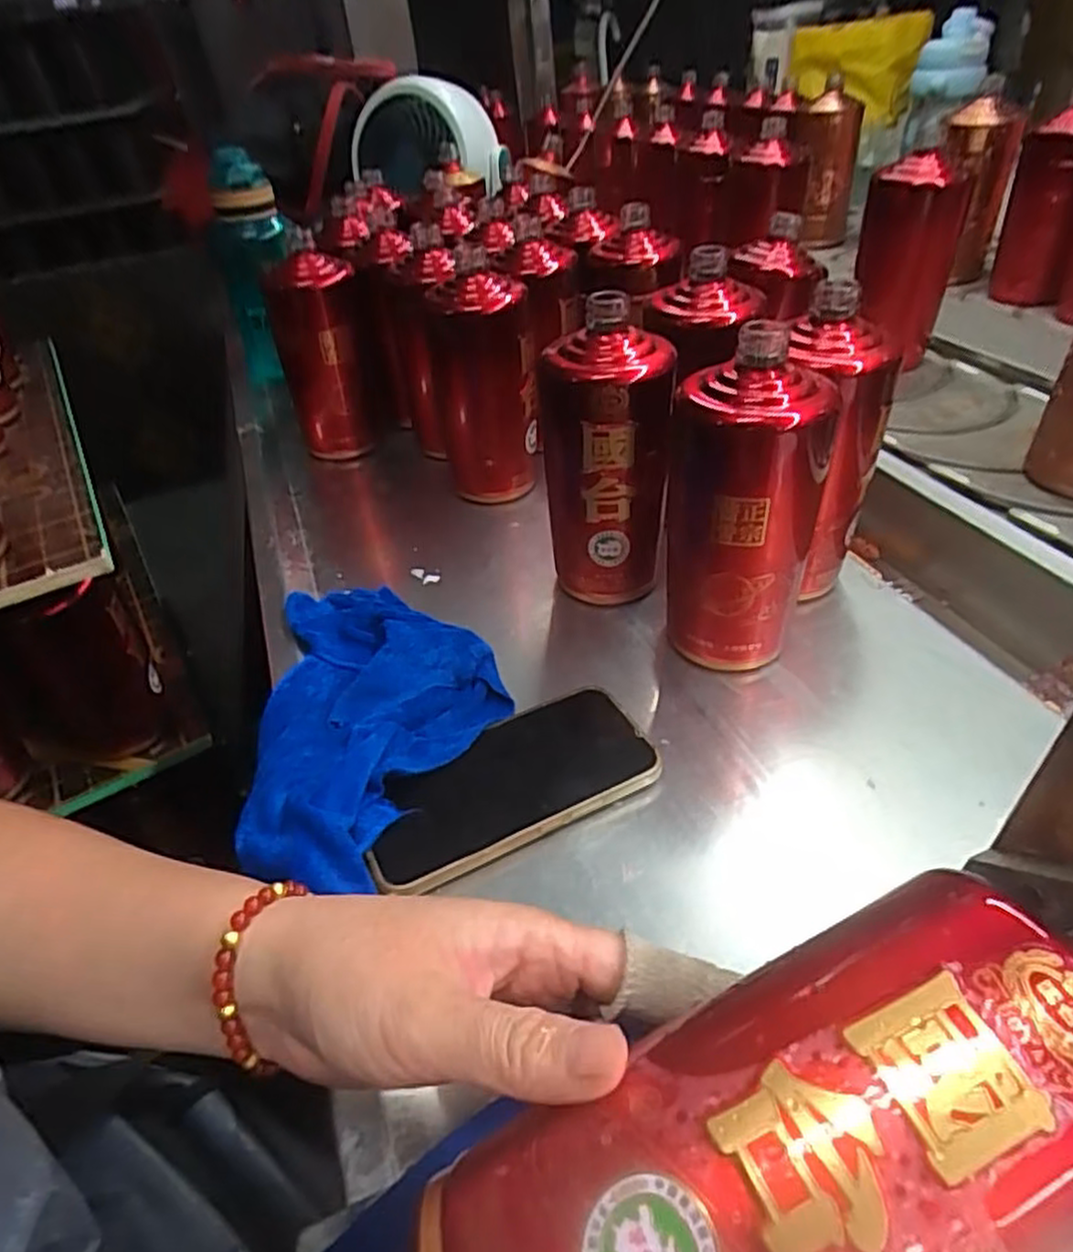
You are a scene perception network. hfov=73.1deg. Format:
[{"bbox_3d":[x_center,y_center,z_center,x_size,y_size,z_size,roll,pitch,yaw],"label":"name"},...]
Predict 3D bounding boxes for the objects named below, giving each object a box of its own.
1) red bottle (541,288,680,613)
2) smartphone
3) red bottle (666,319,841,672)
[{"bbox_3d":[0.047,-0.106,0.488,0.080,0.202,0.083,-6,38,2],"label":"red bottle"},{"bbox_3d":[-0.016,0.081,0.384,0.156,0.011,0.077,-25,43,-19],"label":"smartphone"},{"bbox_3d":[0.119,-0.066,0.428,0.083,0.204,0.069,7,43,17],"label":"red bottle"}]

